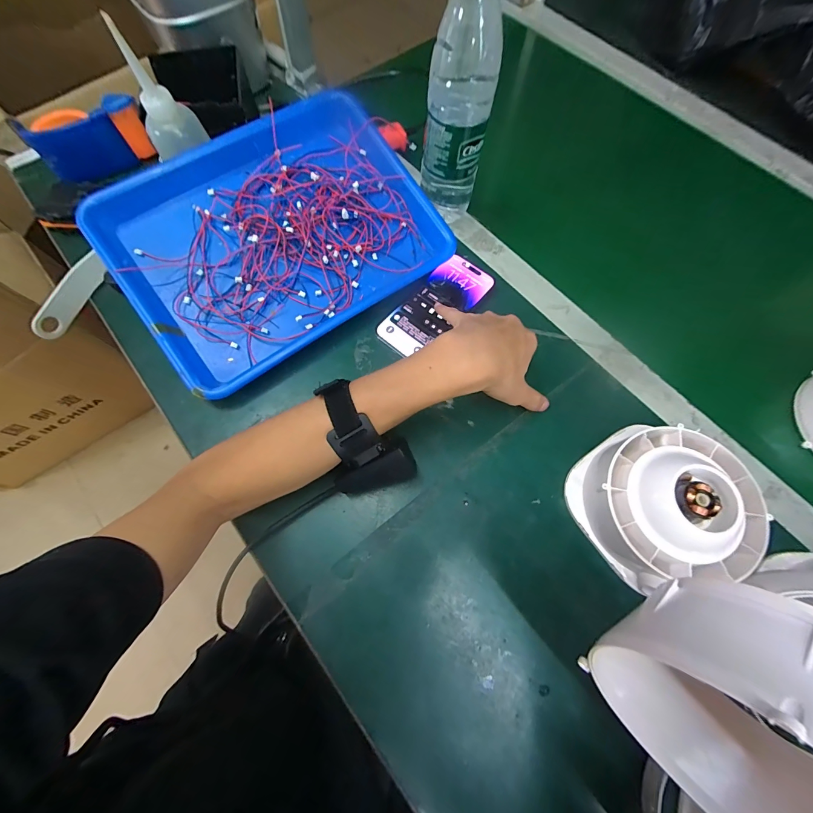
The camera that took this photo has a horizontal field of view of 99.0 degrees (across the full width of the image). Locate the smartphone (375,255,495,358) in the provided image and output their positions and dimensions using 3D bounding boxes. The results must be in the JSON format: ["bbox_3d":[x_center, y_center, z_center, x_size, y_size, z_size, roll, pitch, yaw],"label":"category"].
[{"bbox_3d":[0.033,-0.115,0.396,0.144,0.007,0.059,-42,73,-11],"label":"smartphone"}]

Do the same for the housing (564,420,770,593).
[{"bbox_3d":[0.227,0.080,0.303,0.133,0.060,0.131,0,70,-1],"label":"housing"}]

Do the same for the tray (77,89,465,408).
[{"bbox_3d":[-0.140,-0.187,0.391,0.332,0.036,0.243,-35,89,-10],"label":"tray"}]

